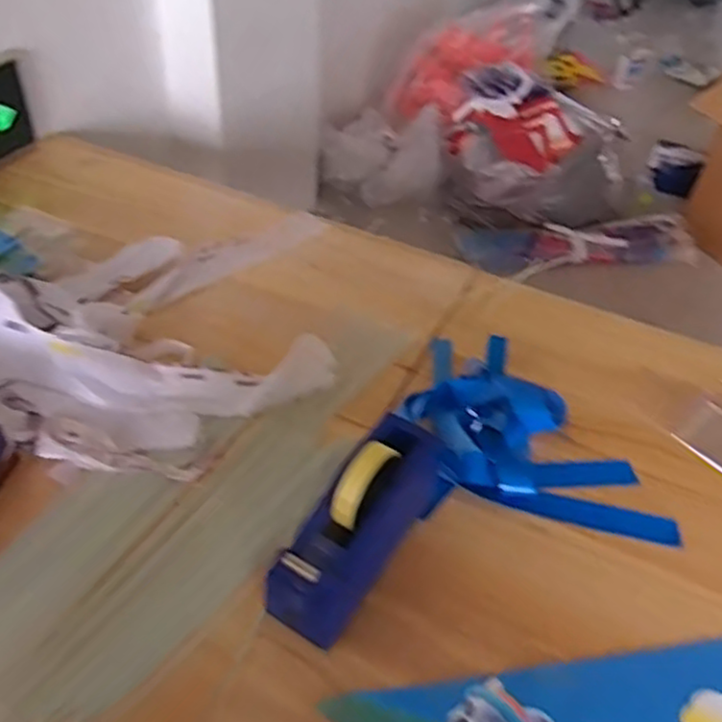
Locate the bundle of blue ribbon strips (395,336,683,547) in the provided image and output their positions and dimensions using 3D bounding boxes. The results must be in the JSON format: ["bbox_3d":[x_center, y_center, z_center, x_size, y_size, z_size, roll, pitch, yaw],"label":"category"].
[{"bbox_3d":[0.174,0.071,0.809,0.247,0.028,0.295,-2,44,-10],"label":"bundle of blue ribbon strips"}]

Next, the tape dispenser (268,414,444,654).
[{"bbox_3d":[0.003,0.141,0.652,0.070,0.112,0.213,26,46,19],"label":"tape dispenser"}]

